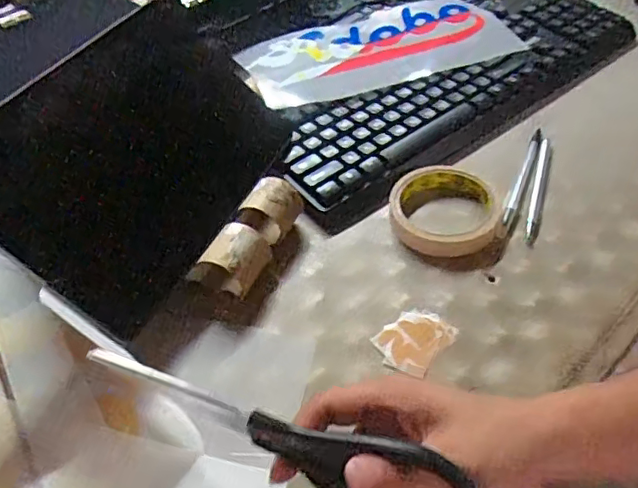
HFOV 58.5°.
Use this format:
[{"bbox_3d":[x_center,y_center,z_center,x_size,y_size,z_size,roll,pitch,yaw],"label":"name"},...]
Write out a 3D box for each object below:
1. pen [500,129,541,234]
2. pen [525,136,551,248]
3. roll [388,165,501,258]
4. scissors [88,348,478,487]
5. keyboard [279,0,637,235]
[{"bbox_3d":[0.187,-0.058,0.522,0.012,0.015,0.154,17,52,19],"label":"pen"},{"bbox_3d":[0.196,-0.050,0.508,0.011,0.016,0.139,14,51,16],"label":"pen"},{"bbox_3d":[0.108,-0.031,0.496,0.090,0.029,0.092,-2,48,3],"label":"roll"},{"bbox_3d":[-0.020,0.095,0.271,0.191,0.053,0.021,19,48,8],"label":"scissors"},{"bbox_3d":[0.147,-0.163,0.592,0.454,0.022,0.124,-33,71,-19],"label":"keyboard"}]

